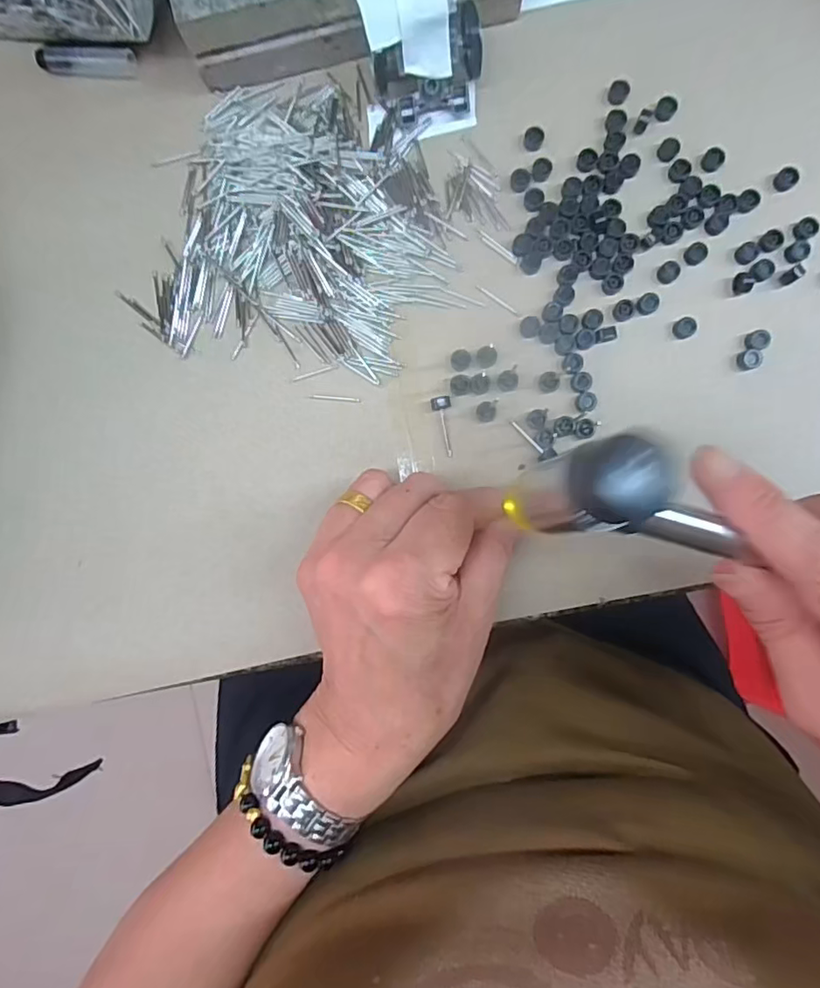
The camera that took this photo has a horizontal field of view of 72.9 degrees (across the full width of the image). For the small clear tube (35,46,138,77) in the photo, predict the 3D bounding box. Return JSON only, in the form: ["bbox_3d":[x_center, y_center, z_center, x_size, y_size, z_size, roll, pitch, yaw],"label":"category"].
[{"bbox_3d":[-0.152,-0.204,0.261,0.044,0.007,0.010,1,91,2],"label":"small clear tube"}]

